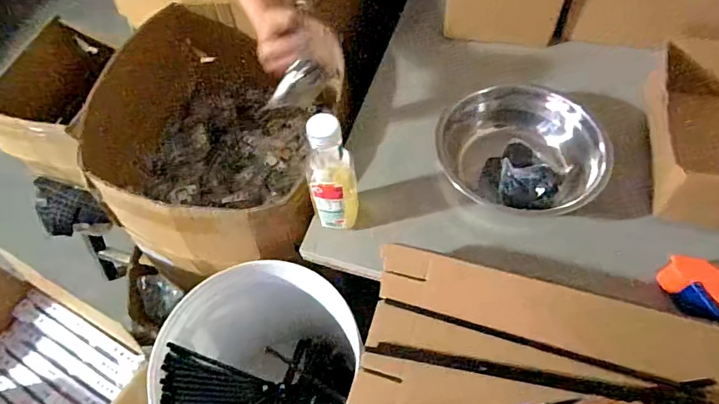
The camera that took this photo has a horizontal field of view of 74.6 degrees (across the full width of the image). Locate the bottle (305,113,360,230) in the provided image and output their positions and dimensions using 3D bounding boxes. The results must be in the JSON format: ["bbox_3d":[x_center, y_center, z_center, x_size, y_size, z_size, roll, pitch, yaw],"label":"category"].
[{"bbox_3d":[-0.039,-0.041,0.639,0.067,0.190,0.066,-11,58,-4],"label":"bottle"}]

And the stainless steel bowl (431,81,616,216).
[{"bbox_3d":[0.249,-0.080,0.727,0.238,0.071,0.194,23,62,17],"label":"stainless steel bowl"}]

